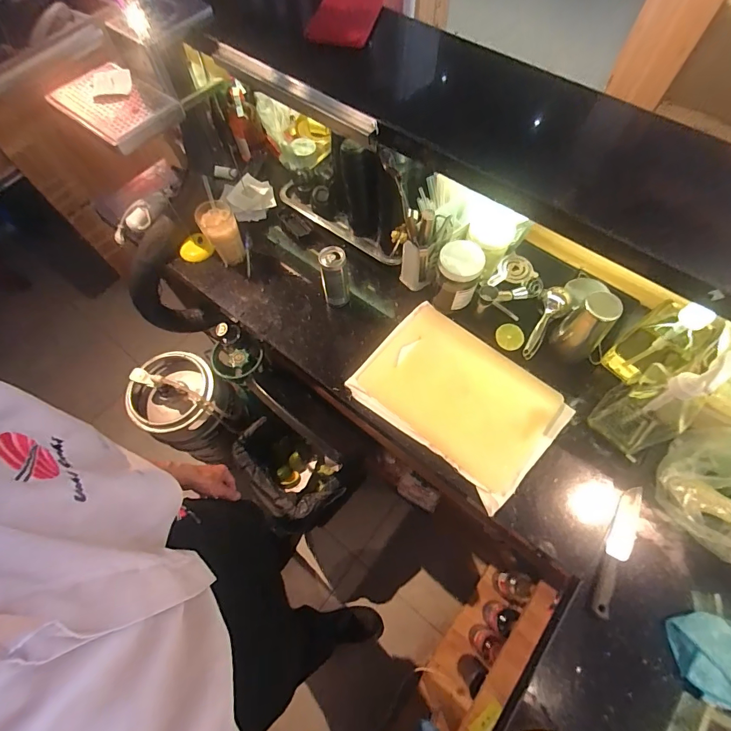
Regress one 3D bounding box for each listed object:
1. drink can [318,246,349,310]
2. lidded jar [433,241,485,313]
[{"bbox_3d":[-0.065,-0.183,0.852,0.054,0.156,0.056,-1,65,1],"label":"drink can"},{"bbox_3d":[0.194,-0.182,0.829,0.084,0.149,0.087,-1,65,1],"label":"lidded jar"}]

